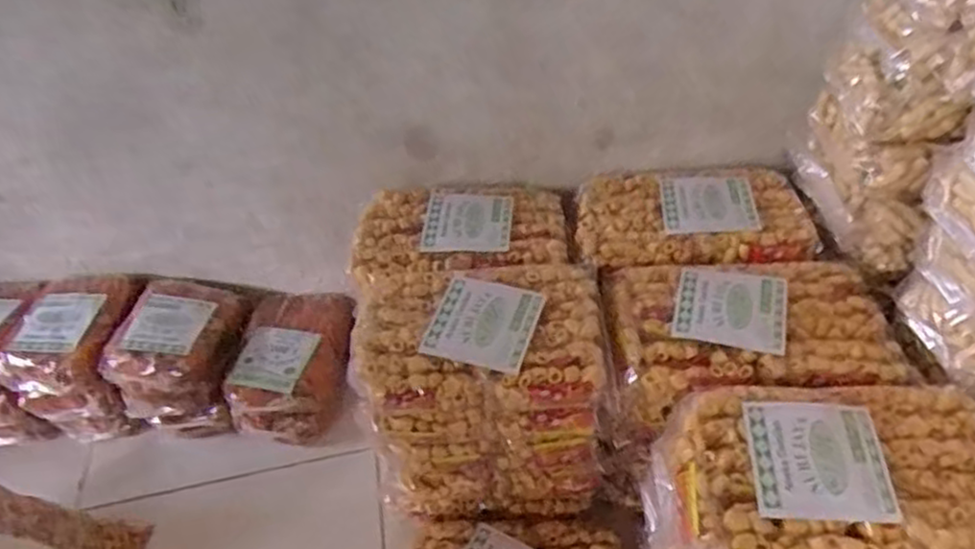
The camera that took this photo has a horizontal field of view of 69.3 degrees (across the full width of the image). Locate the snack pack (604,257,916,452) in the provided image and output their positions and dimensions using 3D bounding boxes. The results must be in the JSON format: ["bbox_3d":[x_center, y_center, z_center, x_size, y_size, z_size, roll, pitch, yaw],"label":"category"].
[{"bbox_3d":[0.252,0.071,0.710,0.259,0.105,0.169,-5,43,3],"label":"snack pack"}]

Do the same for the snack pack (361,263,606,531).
[{"bbox_3d":[-0.001,0.131,0.785,0.251,0.250,0.165,-4,43,4],"label":"snack pack"}]

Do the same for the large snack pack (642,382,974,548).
[{"bbox_3d":[0.285,0.232,0.638,0.268,0.251,0.155,-1,43,7],"label":"large snack pack"}]

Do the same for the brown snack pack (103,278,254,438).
[{"bbox_3d":[-0.415,0.111,1.001,0.153,0.138,0.179,-2,43,6],"label":"brown snack pack"}]

